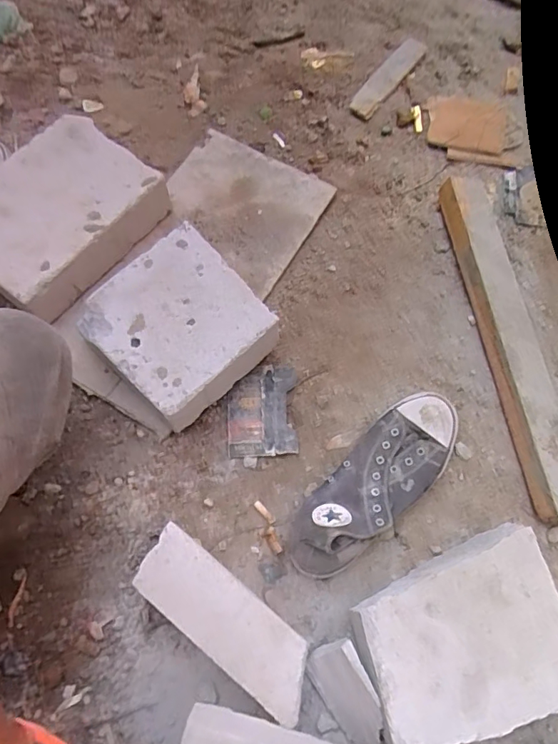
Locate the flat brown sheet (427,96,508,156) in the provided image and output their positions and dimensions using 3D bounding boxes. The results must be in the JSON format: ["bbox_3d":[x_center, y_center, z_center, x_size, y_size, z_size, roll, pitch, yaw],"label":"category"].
[{"bbox_3d":[0.321,-0.429,0.856,0.131,0.013,0.141,12,61,13],"label":"flat brown sheet"}]

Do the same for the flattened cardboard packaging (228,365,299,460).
[{"bbox_3d":[-0.022,0.050,0.659,0.089,0.011,0.121,-1,68,-3],"label":"flattened cardboard packaging"}]

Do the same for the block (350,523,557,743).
[{"bbox_3d":[0.186,0.275,0.523,0.208,0.082,0.154,-16,69,-9],"label":"block"}]

